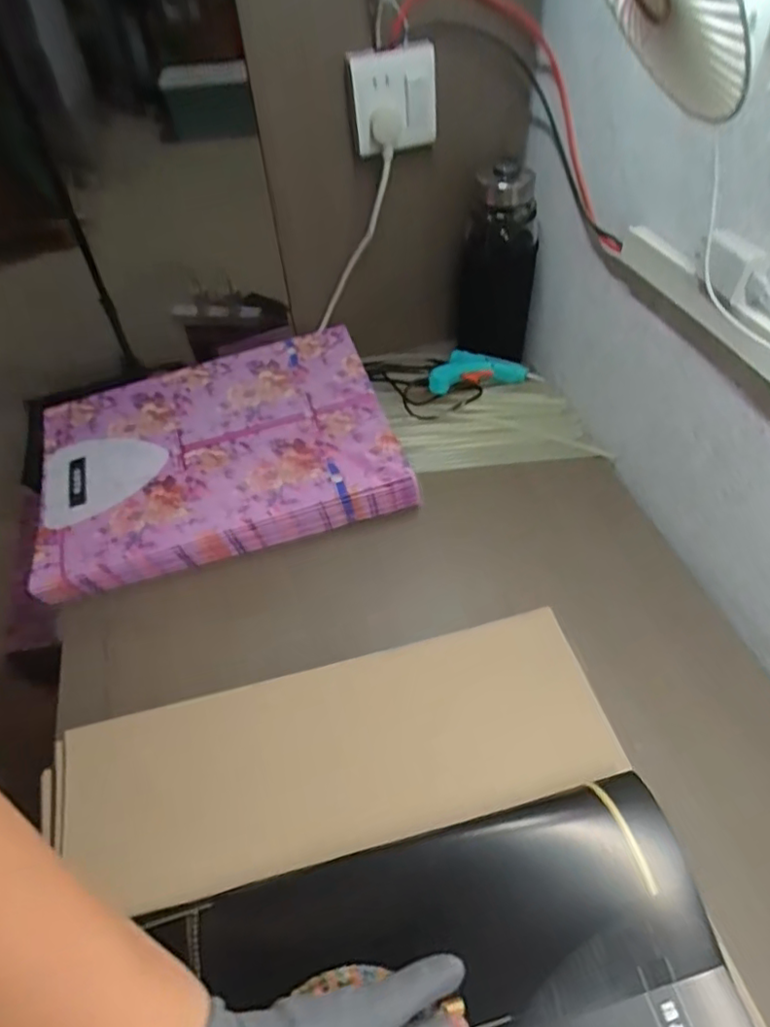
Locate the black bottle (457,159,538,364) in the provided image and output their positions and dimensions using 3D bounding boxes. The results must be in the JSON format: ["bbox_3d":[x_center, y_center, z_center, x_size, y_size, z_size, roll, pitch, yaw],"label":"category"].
[{"bbox_3d":[0.139,-0.303,0.758,0.087,0.222,0.077,7,49,8],"label":"black bottle"}]

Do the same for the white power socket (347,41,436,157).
[{"bbox_3d":[0.008,-0.419,0.627,0.089,0.089,0.030,-14,50,-10],"label":"white power socket"}]

